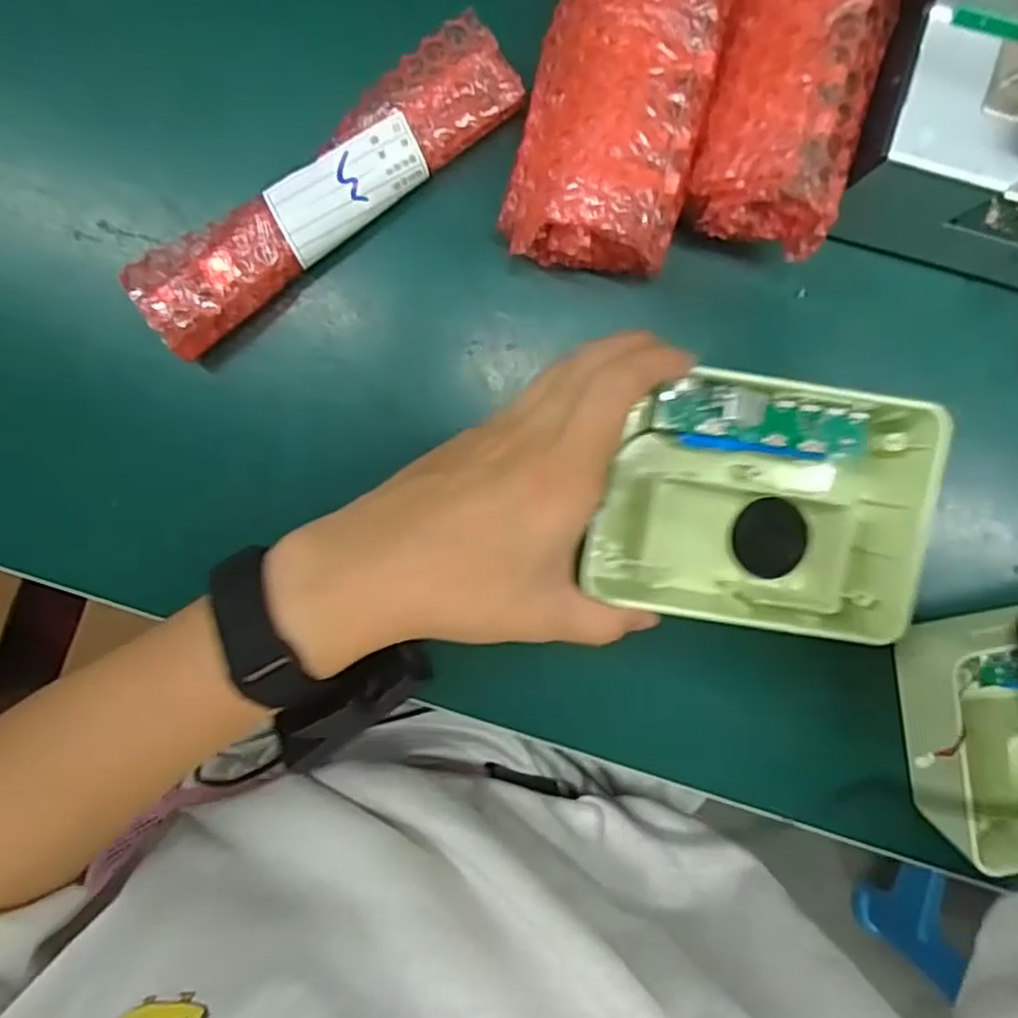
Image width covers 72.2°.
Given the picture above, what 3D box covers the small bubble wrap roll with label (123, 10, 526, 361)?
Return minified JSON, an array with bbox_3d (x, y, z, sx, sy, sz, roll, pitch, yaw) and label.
[{"bbox_3d":[-0.082,-0.142,0.314,0.191,0.029,0.044,-37,93,0],"label":"small bubble wrap roll with label"}]

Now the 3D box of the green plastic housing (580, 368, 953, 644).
[{"bbox_3d":[0.114,-0.001,0.320,0.144,0.053,0.109,10,93,-2],"label":"green plastic housing"}]

